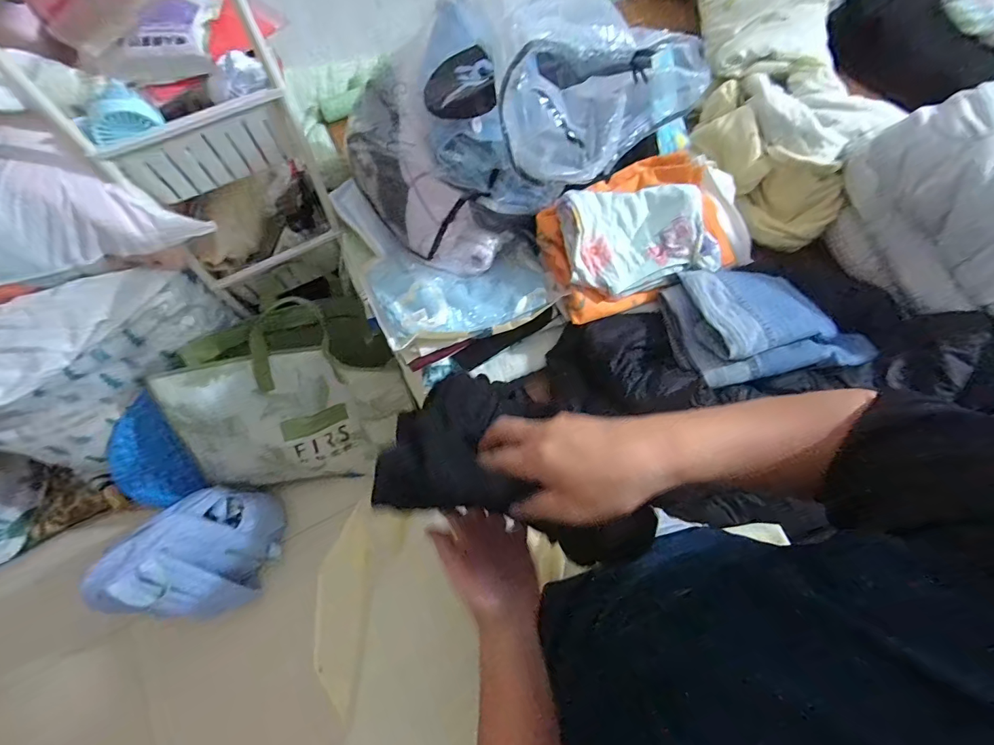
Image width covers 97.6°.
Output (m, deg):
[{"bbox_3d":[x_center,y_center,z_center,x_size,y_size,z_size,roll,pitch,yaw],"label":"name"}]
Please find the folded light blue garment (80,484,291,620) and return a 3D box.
[{"bbox_3d":[-0.603,0.358,0.884,0.187,0.268,0.247,-1,69,2],"label":"folded light blue garment"}]

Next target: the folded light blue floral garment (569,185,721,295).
[{"bbox_3d":[0.209,-0.206,0.645,0.218,0.062,0.160,-15,87,-19],"label":"folded light blue floral garment"}]

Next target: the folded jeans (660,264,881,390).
[{"bbox_3d":[0.387,-0.080,0.627,0.245,0.079,0.182,-11,69,-1],"label":"folded jeans"}]

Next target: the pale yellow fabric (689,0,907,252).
[{"bbox_3d":[0.520,-0.588,0.832,0.249,0.158,0.711,10,70,6],"label":"pale yellow fabric"}]

